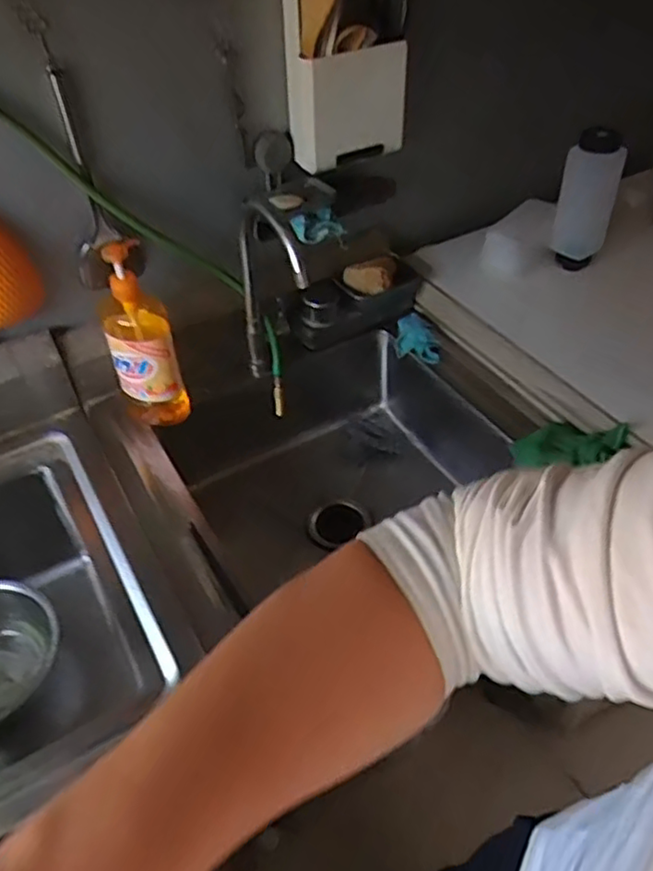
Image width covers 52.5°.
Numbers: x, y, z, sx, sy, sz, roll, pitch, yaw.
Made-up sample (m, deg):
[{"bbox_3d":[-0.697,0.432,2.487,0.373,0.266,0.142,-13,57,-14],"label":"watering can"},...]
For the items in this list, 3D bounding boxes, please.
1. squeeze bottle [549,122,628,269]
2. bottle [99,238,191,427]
[{"bbox_3d":[0.412,-0.364,1.060,0.084,0.246,0.084,18,66,20],"label":"squeeze bottle"},{"bbox_3d":[-0.260,-0.132,0.941,0.097,0.281,0.070,-13,43,-15],"label":"bottle"}]

